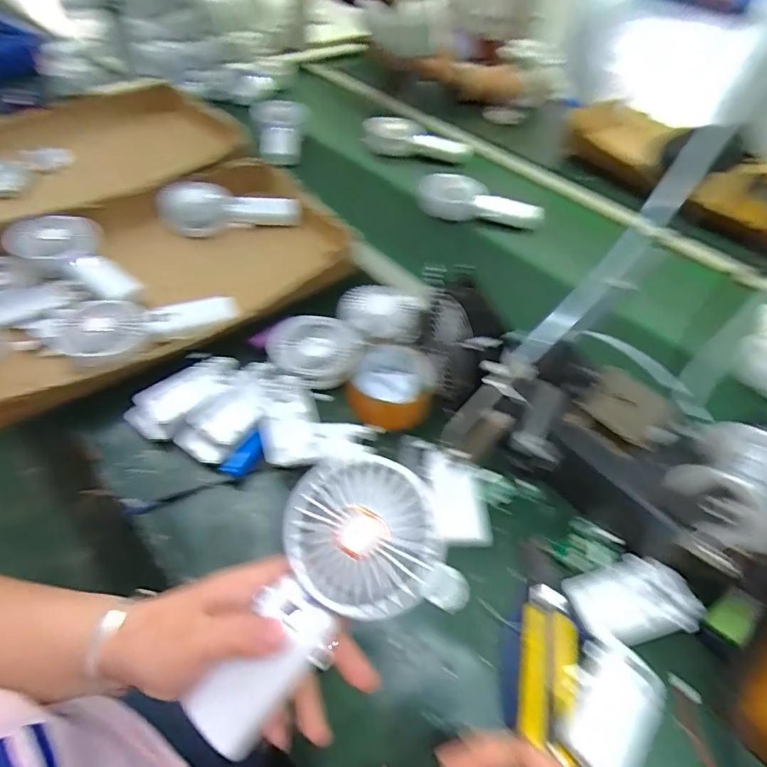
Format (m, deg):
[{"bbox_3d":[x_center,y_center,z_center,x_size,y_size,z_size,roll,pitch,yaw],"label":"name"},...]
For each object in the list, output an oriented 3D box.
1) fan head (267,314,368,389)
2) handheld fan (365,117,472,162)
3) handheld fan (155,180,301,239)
[{"bbox_3d":[-0.077,-0.039,0.527,0.103,0.036,0.099,3,50,-3],"label":"fan head"},{"bbox_3d":[0.068,-0.476,0.899,0.210,0.042,0.077,5,50,-1],"label":"handheld fan"},{"bbox_3d":[-0.229,-0.261,0.687,0.193,0.057,0.078,-10,52,-13],"label":"handheld fan"}]

